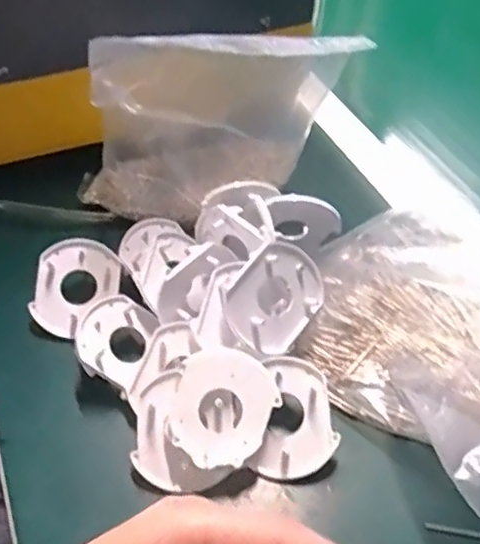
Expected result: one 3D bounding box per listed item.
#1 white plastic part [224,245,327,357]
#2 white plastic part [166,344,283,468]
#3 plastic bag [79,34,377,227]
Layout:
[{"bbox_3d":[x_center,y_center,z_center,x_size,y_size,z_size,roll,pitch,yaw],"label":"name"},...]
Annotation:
[{"bbox_3d":[0.024,0.017,0.400,0.055,0.008,0.067,43,75,-17],"label":"white plastic part"},{"bbox_3d":[-0.011,0.079,0.375,0.062,0.006,0.066,1,79,-4],"label":"white plastic part"},{"bbox_3d":[-0.023,-0.118,0.469,0.192,0.158,0.081,-13,49,-14],"label":"plastic bag"}]

